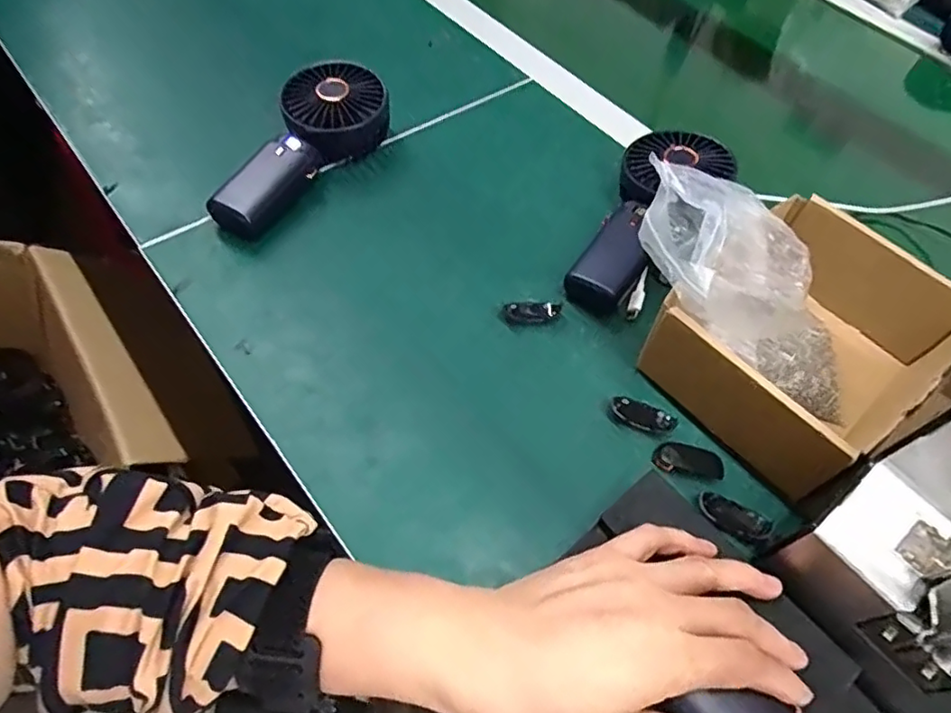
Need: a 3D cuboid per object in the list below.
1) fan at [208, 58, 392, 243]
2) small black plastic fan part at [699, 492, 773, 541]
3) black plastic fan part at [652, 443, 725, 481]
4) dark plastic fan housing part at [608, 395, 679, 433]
[{"bbox_3d":[-0.145,-0.172,0.480,0.083,0.049,0.178,32,60,15],"label":"fan"},{"bbox_3d":[0.156,0.096,0.358,0.043,0.006,0.022,22,58,9],"label":"small black plastic fan part"},{"bbox_3d":[0.135,0.065,0.378,0.045,0.004,0.020,8,57,0],"label":"black plastic fan part"},{"bbox_3d":[0.110,0.040,0.394,0.043,0.010,0.021,25,59,11],"label":"dark plastic fan housing part"}]

